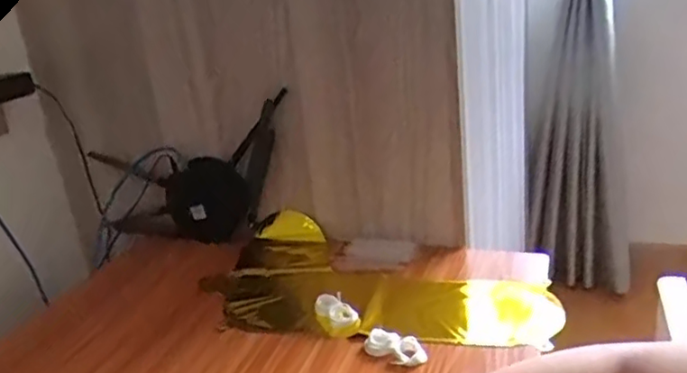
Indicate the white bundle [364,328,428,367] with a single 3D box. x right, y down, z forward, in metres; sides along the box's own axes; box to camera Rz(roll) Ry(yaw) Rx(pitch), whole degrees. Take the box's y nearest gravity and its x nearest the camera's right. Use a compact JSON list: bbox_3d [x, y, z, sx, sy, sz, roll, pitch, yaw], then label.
[{"bbox_3d":[0.047,0.150,0.591,0.060,0.017,0.029,14,28,43],"label":"white bundle"}]

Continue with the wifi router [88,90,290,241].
[{"bbox_3d":[-0.216,-0.010,0.846,0.305,0.170,0.061,1,21,18],"label":"wifi router"}]

